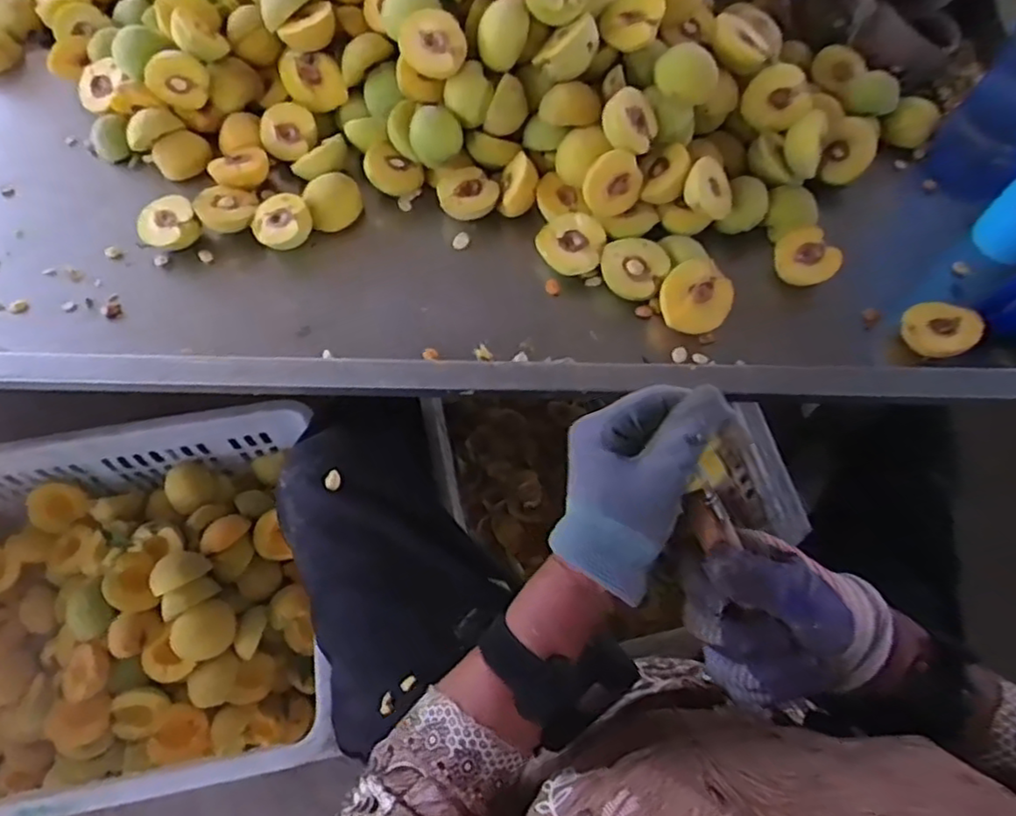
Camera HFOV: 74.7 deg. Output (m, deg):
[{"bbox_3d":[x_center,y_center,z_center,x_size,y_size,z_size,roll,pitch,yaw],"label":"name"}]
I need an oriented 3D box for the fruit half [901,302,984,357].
[{"bbox_3d":[0.399,-0.072,0.614,0.065,0.068,0.019,14,65,5],"label":"fruit half"}]

